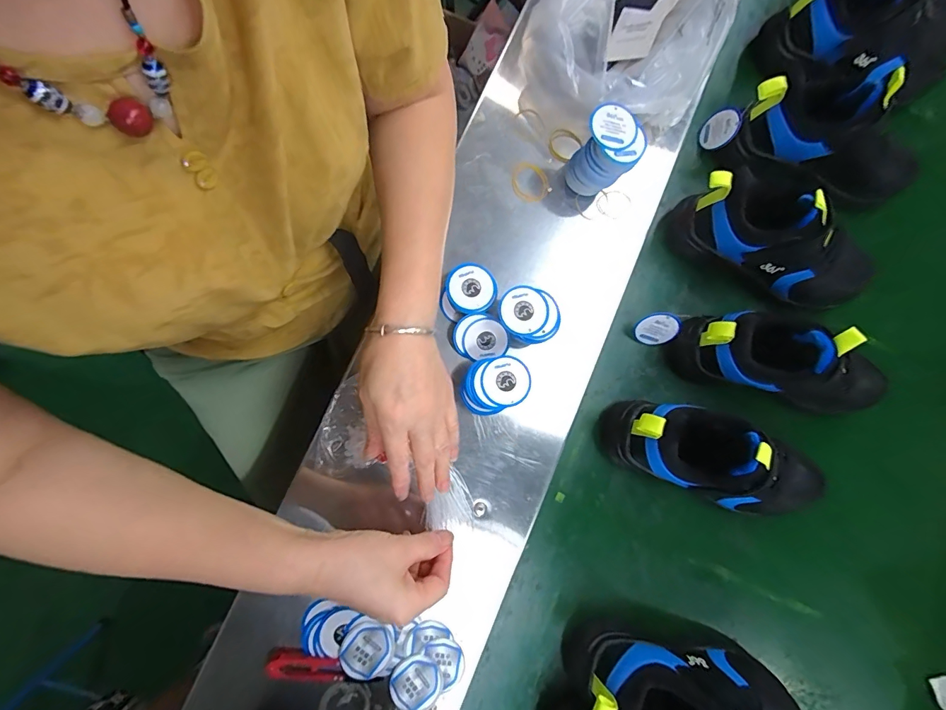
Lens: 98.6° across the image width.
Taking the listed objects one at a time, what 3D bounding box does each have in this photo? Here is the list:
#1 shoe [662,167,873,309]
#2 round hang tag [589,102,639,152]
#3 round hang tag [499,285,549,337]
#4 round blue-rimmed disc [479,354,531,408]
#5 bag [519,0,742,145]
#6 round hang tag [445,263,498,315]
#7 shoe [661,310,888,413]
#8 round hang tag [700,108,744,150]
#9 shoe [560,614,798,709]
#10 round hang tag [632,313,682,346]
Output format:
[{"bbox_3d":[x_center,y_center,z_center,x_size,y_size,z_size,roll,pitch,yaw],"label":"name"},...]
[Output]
[{"bbox_3d":[0.346,-0.129,0.449,0.232,0.101,0.078,21,79,5],"label":"shoe"},{"bbox_3d":[0.140,-0.229,0.408,0.044,0.006,0.049,-35,88,0],"label":"round hang tag"},{"bbox_3d":[0.051,-0.044,0.406,0.047,0.007,0.048,0,87,-2],"label":"round hang tag"},{"bbox_3d":[0.032,0.025,0.395,0.047,0.004,0.048,1,82,-6],"label":"round blue-rimmed disc"},{"bbox_3d":[0.162,-0.346,0.442,0.194,0.120,0.209,21,79,5],"label":"bag"},{"bbox_3d":[-0.002,-0.069,0.423,0.051,0.008,0.053,0,85,-2],"label":"round hang tag"},{"bbox_3d":[0.340,0.007,0.442,0.224,0.093,0.088,12,78,3],"label":"shoe"},{"bbox_3d":[0.308,-0.280,0.507,0.007,0.045,0.048,1,34,-26],"label":"round hang tag"},{"bbox_3d":[0.210,0.327,0.373,0.232,0.157,0.089,13,78,3],"label":"shoe"},{"bbox_3d":[0.214,-0.030,0.473,0.050,0.042,0.007,-2,41,22],"label":"round hang tag"}]

